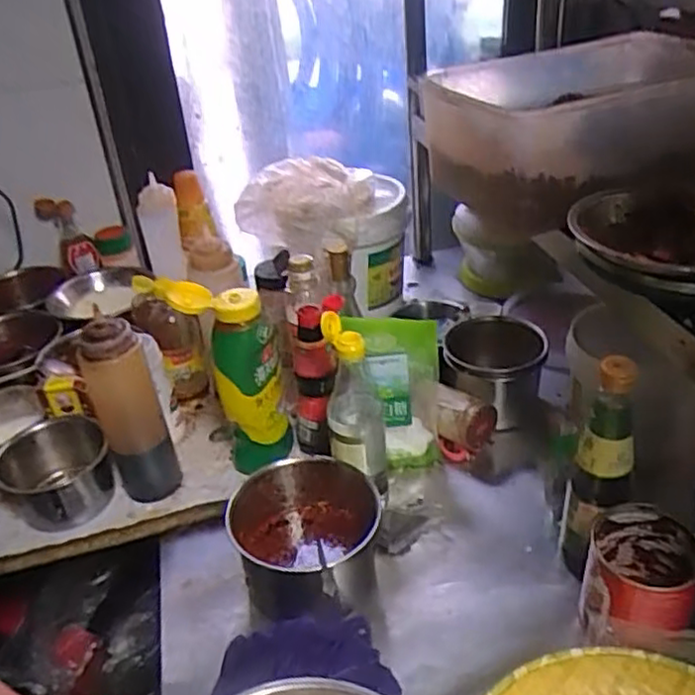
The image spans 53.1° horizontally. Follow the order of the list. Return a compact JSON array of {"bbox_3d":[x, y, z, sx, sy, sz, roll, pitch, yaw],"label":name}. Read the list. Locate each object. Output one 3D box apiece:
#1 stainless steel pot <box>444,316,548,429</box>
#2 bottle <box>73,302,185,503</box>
[{"bbox_3d":[0.199,0.036,0.961,0.131,0.113,0.138,1,34,10],"label":"stainless steel pot"},{"bbox_3d":[-0.247,0.071,0.802,0.080,0.236,0.068,-16,35,-17],"label":"bottle"}]

